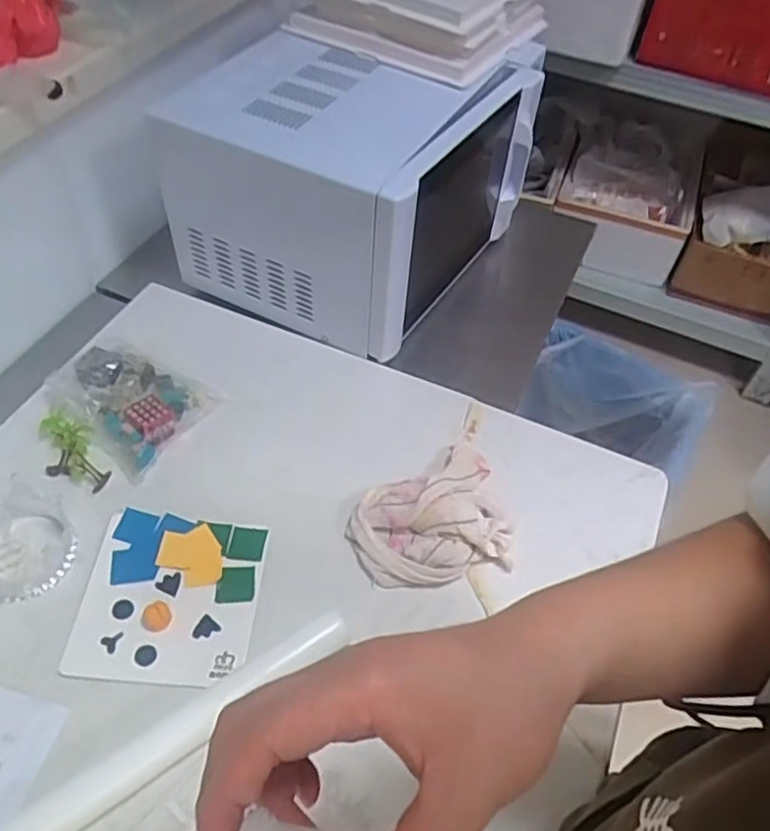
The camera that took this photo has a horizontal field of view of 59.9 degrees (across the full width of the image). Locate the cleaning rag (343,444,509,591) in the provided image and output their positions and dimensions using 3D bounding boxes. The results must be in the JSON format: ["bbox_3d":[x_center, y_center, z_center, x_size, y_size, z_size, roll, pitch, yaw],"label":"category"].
[{"bbox_3d":[0.046,0.099,0.702,0.172,0.049,0.153,-11,54,-14],"label":"cleaning rag"}]

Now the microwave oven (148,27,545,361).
[{"bbox_3d":[-0.034,-0.319,0.894,0.366,0.235,0.374,24,53,12],"label":"microwave oven"}]

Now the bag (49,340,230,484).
[{"bbox_3d":[-0.301,-0.028,0.771,0.168,0.037,0.135,30,55,17],"label":"bag"}]

